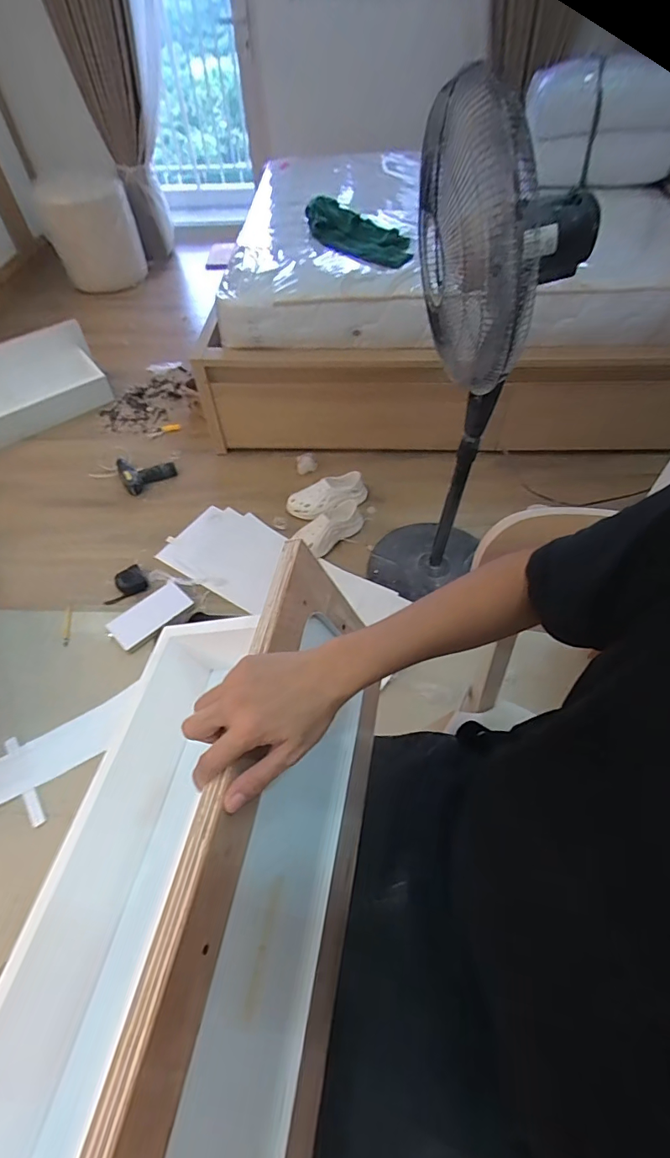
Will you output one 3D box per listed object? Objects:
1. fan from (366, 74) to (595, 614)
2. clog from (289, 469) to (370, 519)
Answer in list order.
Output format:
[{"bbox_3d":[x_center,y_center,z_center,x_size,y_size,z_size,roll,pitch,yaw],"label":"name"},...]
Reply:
[{"bbox_3d":[0.244,-0.313,1.000,0.271,1.016,0.349,13,55,12],"label":"fan"},{"bbox_3d":[-0.017,-0.273,1.590,0.271,0.084,0.109,-25,56,-16],"label":"clog"}]

